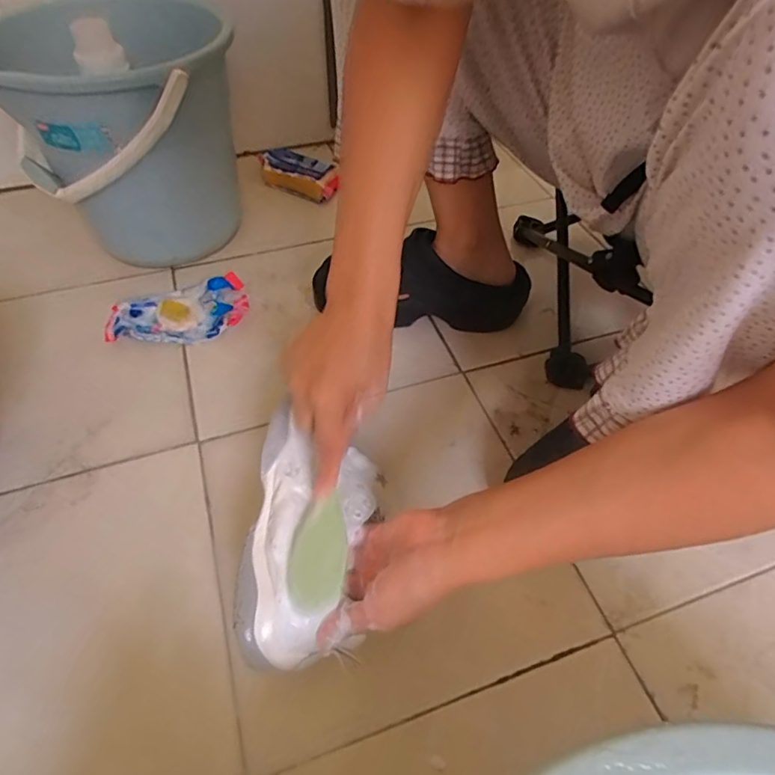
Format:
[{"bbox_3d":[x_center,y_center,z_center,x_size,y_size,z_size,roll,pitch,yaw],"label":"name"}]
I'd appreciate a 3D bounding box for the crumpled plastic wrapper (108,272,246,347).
[{"bbox_3d":[-0.260,-0.091,0.647,0.165,0.019,0.096,-15,53,-12],"label":"crumpled plastic wrapper"}]

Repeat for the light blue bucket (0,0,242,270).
[{"bbox_3d":[-0.319,-0.315,0.670,0.237,0.264,0.275,-7,52,-6],"label":"light blue bucket"}]

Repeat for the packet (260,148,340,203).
[{"bbox_3d":[-0.141,-0.348,0.841,0.141,0.035,0.068,26,55,18],"label":"packet"}]

